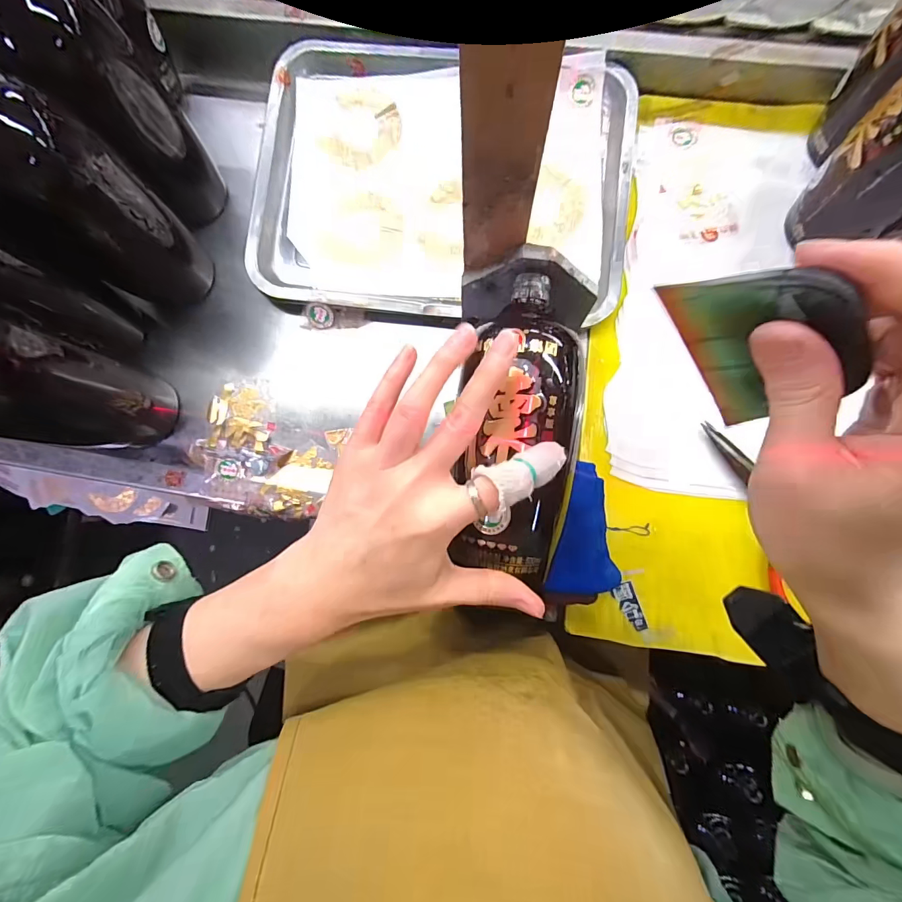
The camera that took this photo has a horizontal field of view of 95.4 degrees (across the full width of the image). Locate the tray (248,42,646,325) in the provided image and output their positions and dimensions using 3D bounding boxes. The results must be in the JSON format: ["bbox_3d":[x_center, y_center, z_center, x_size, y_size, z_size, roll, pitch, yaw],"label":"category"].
[{"bbox_3d":[-0.009,-0.258,0.394,0.345,0.024,0.261,5,85,3],"label":"tray"}]

